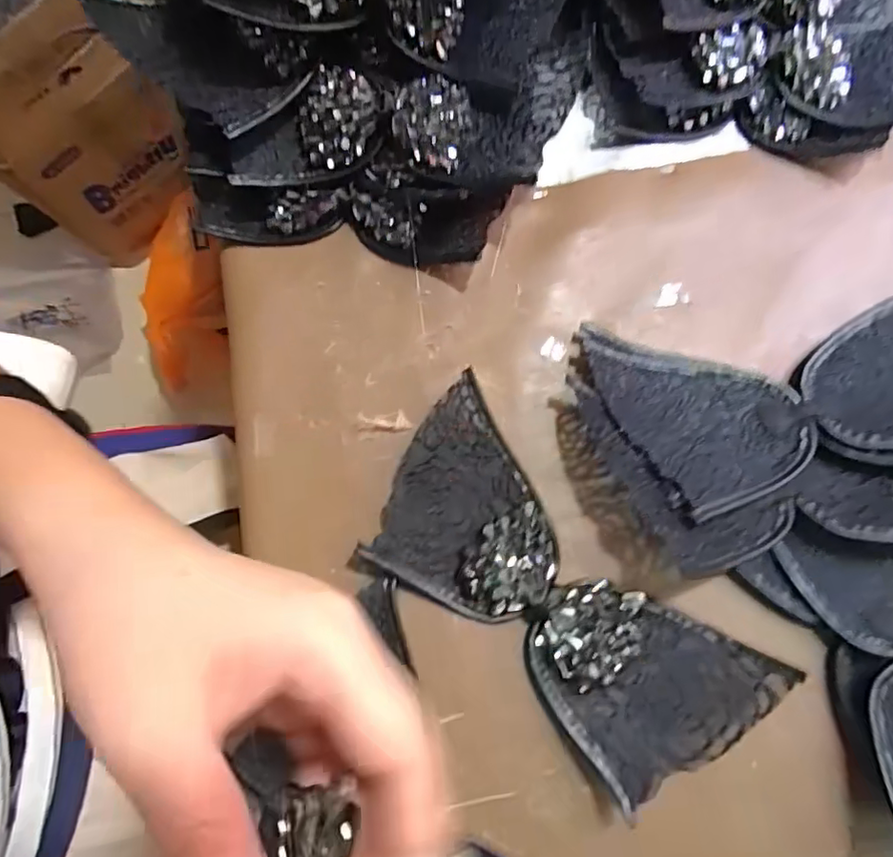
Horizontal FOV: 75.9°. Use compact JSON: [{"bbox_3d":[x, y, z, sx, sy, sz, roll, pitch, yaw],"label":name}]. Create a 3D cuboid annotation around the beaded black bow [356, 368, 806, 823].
[{"bbox_3d":[0.048,0.078,0.274,0.094,0.021,0.195,-44,79,-10],"label":"beaded black bow"}]

